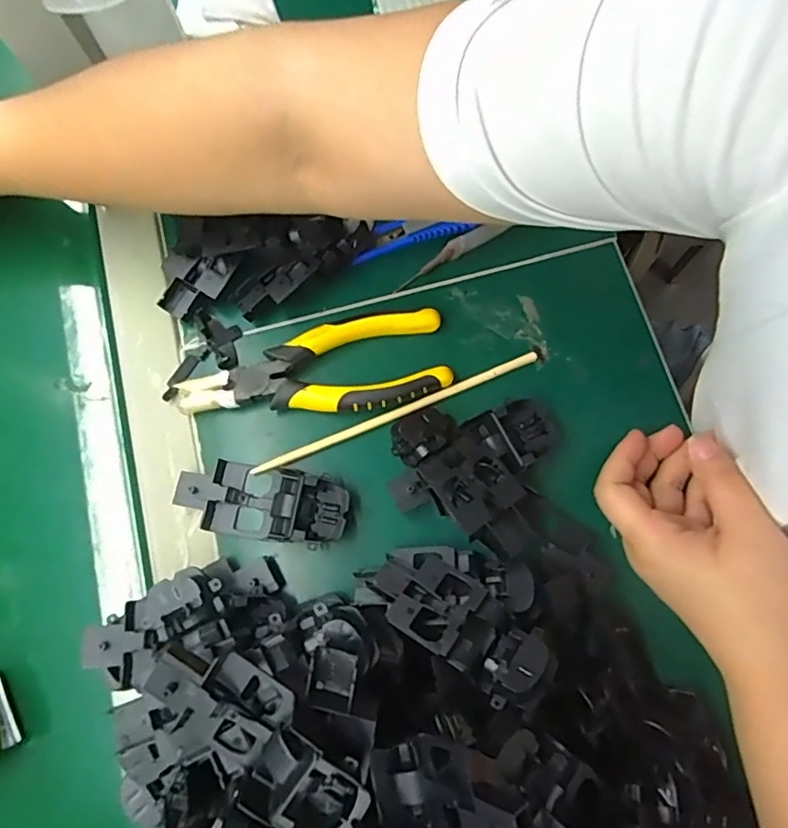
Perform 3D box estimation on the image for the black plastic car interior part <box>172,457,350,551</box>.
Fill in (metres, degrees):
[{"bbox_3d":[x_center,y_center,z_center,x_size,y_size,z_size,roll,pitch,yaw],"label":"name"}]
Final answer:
[{"bbox_3d":[-0.078,0.052,0.329,0.101,0.018,0.044,10,76,3],"label":"black plastic car interior part"}]

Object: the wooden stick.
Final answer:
[{"bbox_3d":[0.002,-0.001,0.346,0.190,0.006,0.007,-22,77,-4],"label":"wooden stick"}]

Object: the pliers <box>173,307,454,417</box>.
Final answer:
[{"bbox_3d":[-0.050,-0.027,0.348,0.163,0.017,0.062,-8,76,-1],"label":"pliers"}]

